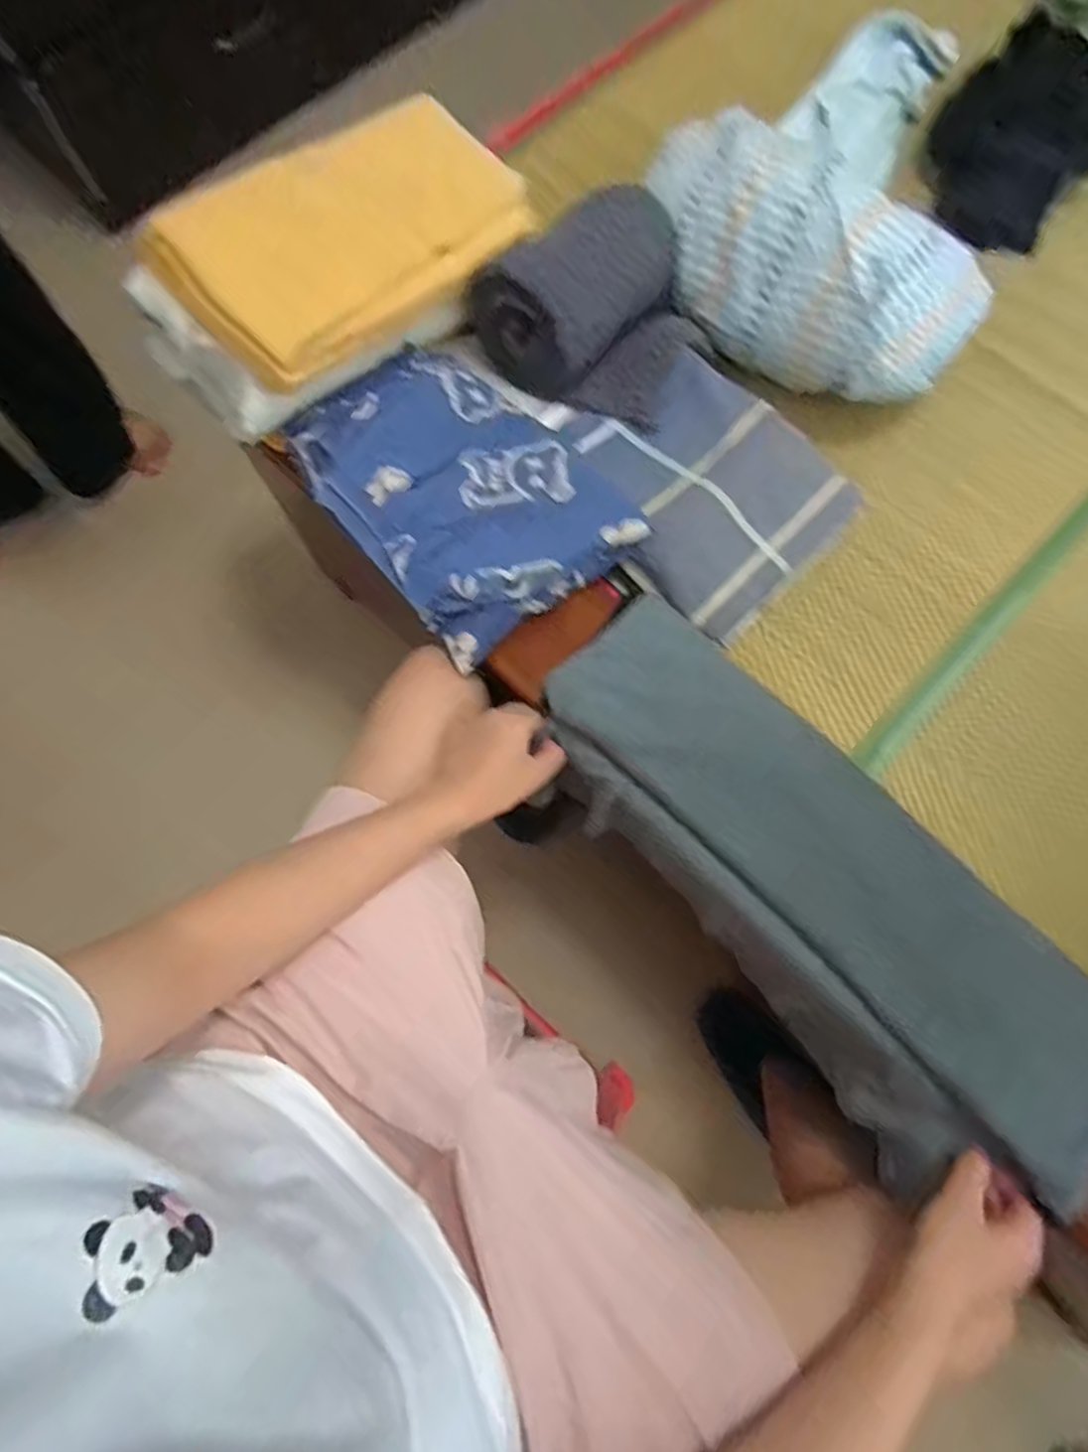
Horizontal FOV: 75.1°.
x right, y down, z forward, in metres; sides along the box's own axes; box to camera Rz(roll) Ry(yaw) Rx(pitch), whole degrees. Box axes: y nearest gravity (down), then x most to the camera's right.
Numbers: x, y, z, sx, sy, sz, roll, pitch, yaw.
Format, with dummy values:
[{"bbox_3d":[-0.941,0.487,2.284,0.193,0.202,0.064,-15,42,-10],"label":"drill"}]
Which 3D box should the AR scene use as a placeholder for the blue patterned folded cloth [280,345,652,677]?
[{"bbox_3d":[-0.071,-0.210,0.605,0.201,0.044,0.265,-36,75,-9],"label":"blue patterned folded cloth"}]

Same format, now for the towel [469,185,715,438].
[{"bbox_3d":[0.061,-0.395,0.653,0.182,0.088,0.185,34,77,11],"label":"towel"}]

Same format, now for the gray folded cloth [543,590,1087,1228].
[{"bbox_3d":[0.199,0.107,0.538,0.183,0.081,0.473,-41,77,-10],"label":"gray folded cloth"}]

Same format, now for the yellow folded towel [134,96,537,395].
[{"bbox_3d":[-0.151,-0.406,0.590,0.139,0.043,0.331,50,62,-17],"label":"yellow folded towel"}]

